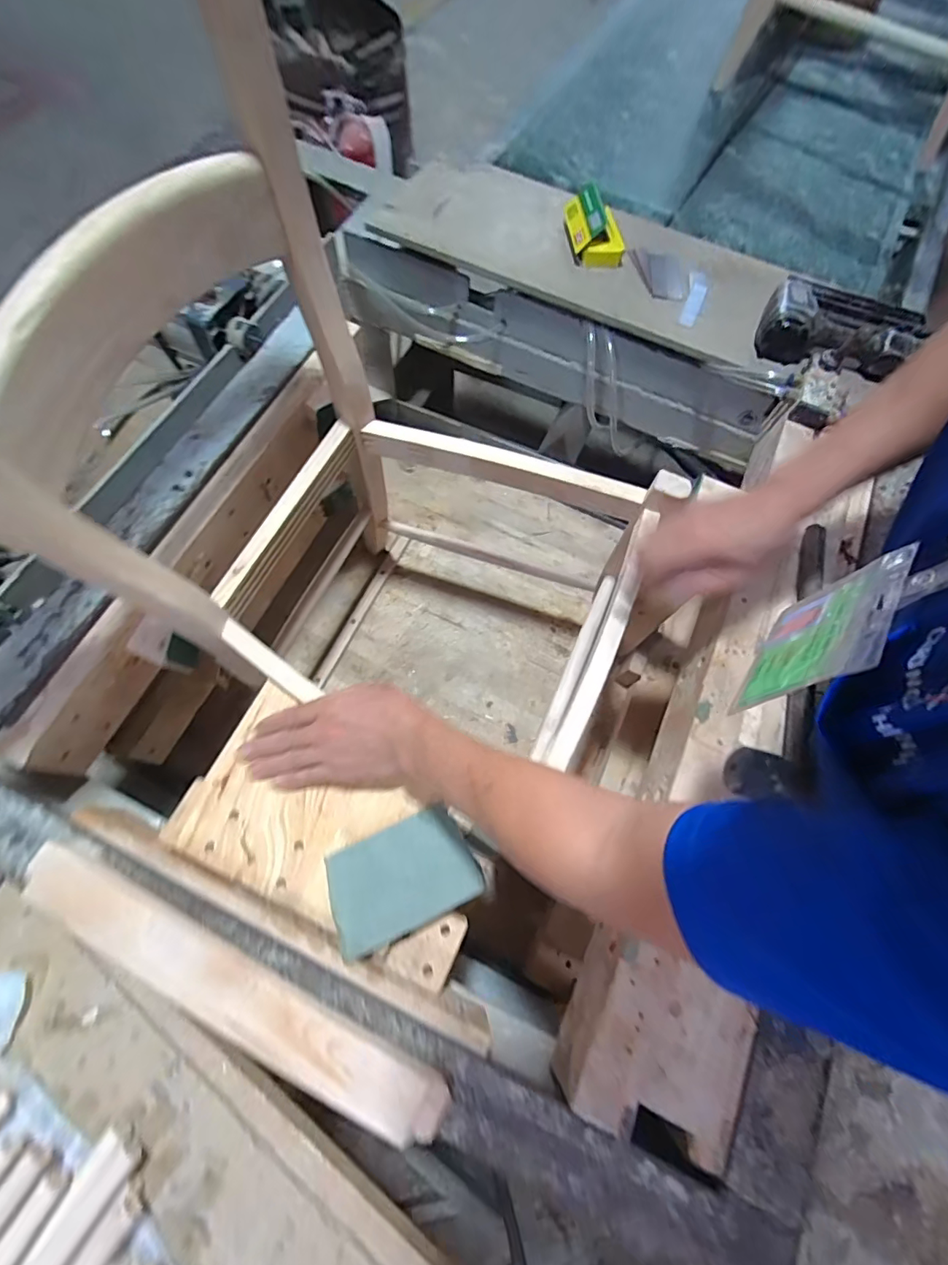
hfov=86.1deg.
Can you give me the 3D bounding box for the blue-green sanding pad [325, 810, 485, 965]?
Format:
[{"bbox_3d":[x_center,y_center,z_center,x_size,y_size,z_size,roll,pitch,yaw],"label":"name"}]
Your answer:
[{"bbox_3d":[-0.070,0.236,0.492,0.136,0.018,0.092,-22,72,-11],"label":"blue-green sanding pad"}]

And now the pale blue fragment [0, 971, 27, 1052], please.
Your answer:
[{"bbox_3d":[-0.422,0.338,0.455,0.028,0.006,0.061,-1,64,-27],"label":"pale blue fragment"}]

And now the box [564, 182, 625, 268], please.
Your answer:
[{"bbox_3d":[0.185,-0.614,0.774,0.078,0.051,0.111,-5,69,-5],"label":"box"}]

